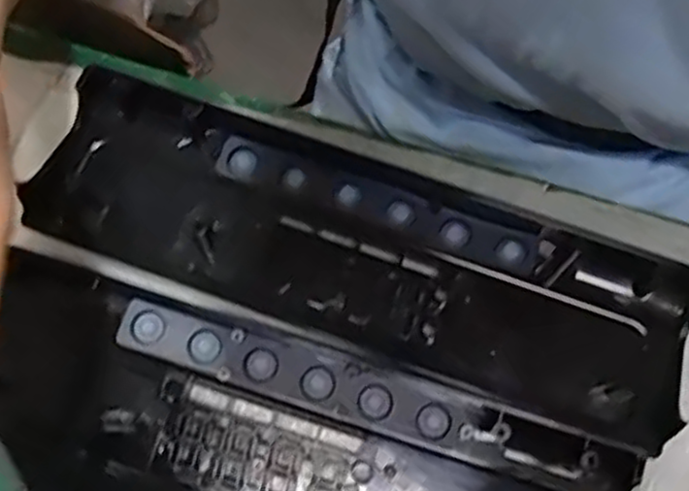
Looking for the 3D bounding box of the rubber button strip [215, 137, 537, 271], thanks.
[{"bbox_3d":[0.011,-0.017,0.287,0.126,0.004,0.014,20,76,7],"label":"rubber button strip"}]

